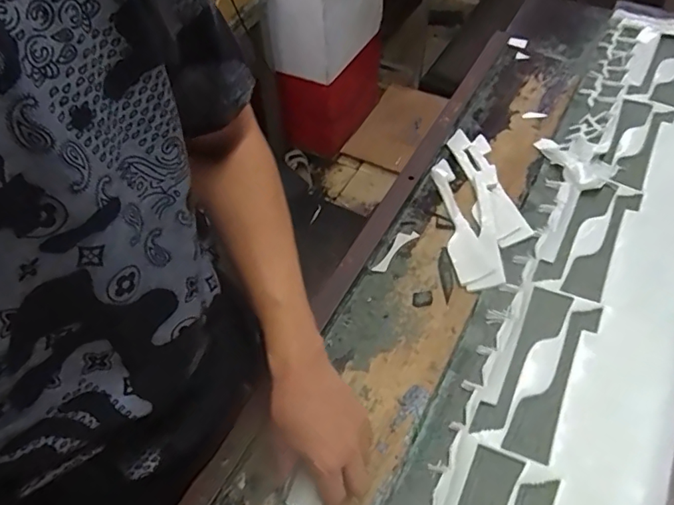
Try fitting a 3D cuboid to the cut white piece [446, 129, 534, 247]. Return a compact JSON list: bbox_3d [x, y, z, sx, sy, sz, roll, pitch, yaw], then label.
[{"bbox_3d":[0.219,-0.102,0.738,0.063,0.014,0.222,-8,52,-2],"label":"cut white piece"}]

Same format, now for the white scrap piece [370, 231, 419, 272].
[{"bbox_3d":[0.076,-0.001,0.677,0.022,0.011,0.084,34,62,27],"label":"white scrap piece"}]

